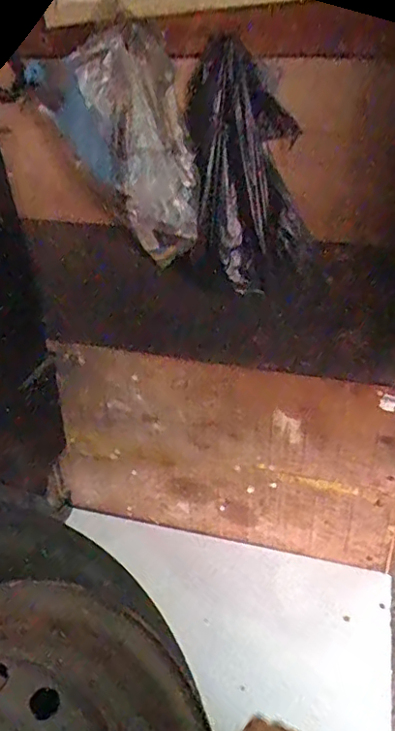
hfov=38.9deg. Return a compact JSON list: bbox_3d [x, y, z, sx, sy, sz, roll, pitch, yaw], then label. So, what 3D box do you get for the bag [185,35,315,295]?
[{"bbox_3d":[0.058,-0.211,0.621,0.127,0.240,0.056,5,33,14],"label":"bag"}]

